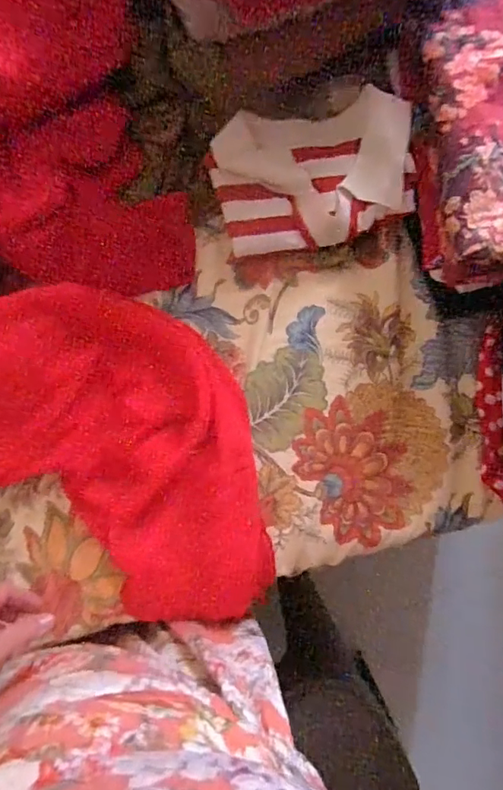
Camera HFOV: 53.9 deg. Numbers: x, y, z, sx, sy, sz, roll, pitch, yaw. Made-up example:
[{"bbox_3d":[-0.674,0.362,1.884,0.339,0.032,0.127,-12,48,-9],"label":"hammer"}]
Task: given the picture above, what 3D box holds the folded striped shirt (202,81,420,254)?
[{"bbox_3d":[0.065,-0.256,0.578,0.220,0.069,0.156,-11,93,-6],"label":"folded striped shirt"}]

